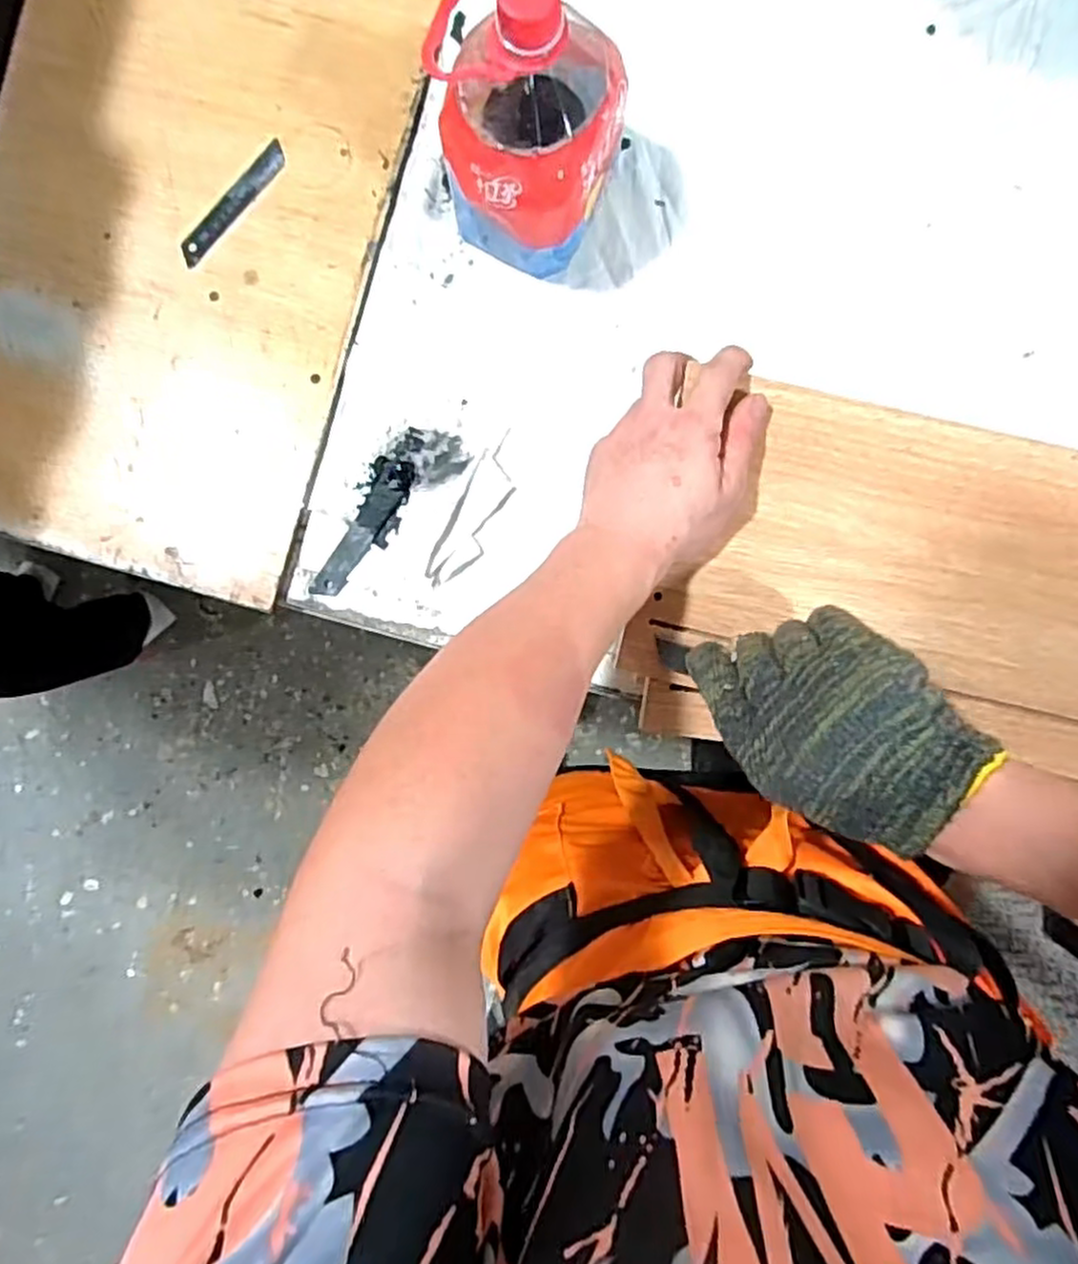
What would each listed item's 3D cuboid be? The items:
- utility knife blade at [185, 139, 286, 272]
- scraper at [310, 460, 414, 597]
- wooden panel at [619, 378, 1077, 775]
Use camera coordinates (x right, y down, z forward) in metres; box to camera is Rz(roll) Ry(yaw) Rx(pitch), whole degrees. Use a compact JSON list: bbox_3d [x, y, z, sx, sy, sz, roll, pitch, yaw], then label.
[{"bbox_3d":[-0.203,-0.284,0.489,0.015,0.006,0.098,40,91,0],"label":"utility knife blade"},{"bbox_3d":[-0.115,-0.067,0.481,0.028,0.004,0.101,29,91,0],"label":"scraper"},{"bbox_3d":[0.318,-0.007,0.425,0.490,0.020,0.199,9,90,1],"label":"wooden panel"}]

